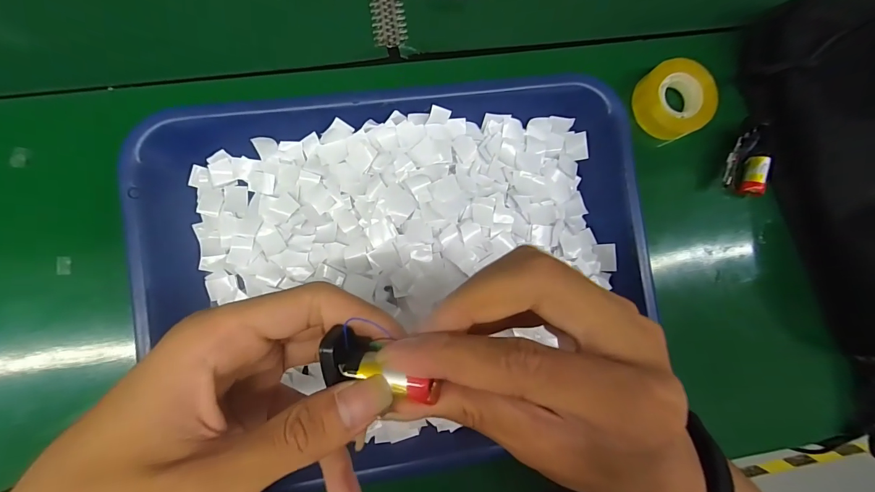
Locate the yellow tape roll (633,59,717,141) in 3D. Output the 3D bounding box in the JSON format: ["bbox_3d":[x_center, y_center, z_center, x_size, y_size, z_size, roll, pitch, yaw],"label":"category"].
[{"bbox_3d":[0.186,-0.114,0.290,0.052,0.022,0.055,0,92,-6],"label":"yellow tape roll"}]

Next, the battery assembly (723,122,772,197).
[{"bbox_3d":[0.245,-0.068,0.290,0.032,0.021,0.050,15,90,-6],"label":"battery assembly"}]

